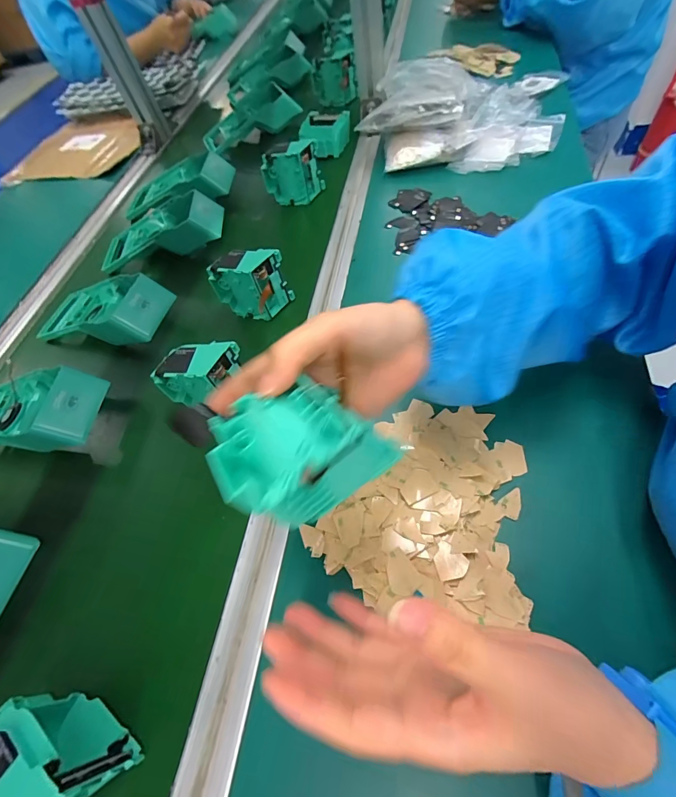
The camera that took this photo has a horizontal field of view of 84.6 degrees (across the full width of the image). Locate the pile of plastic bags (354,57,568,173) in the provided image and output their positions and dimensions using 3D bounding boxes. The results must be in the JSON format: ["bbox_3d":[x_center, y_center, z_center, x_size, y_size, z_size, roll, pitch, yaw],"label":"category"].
[{"bbox_3d":[0.184,-0.412,0.540,0.273,0.089,0.155,12,62,10],"label":"pile of plastic bags"}]

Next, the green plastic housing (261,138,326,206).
[{"bbox_3d":[-0.068,-0.330,0.552,0.083,0.083,0.031,2,61,4],"label":"green plastic housing"}]

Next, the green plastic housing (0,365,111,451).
[{"bbox_3d":[-0.341,0.014,0.398,0.181,0.039,0.093,-2,60,17],"label":"green plastic housing"}]

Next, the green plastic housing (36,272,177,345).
[{"bbox_3d":[-0.294,-0.110,0.465,0.172,0.042,0.095,8,61,23],"label":"green plastic housing"}]

